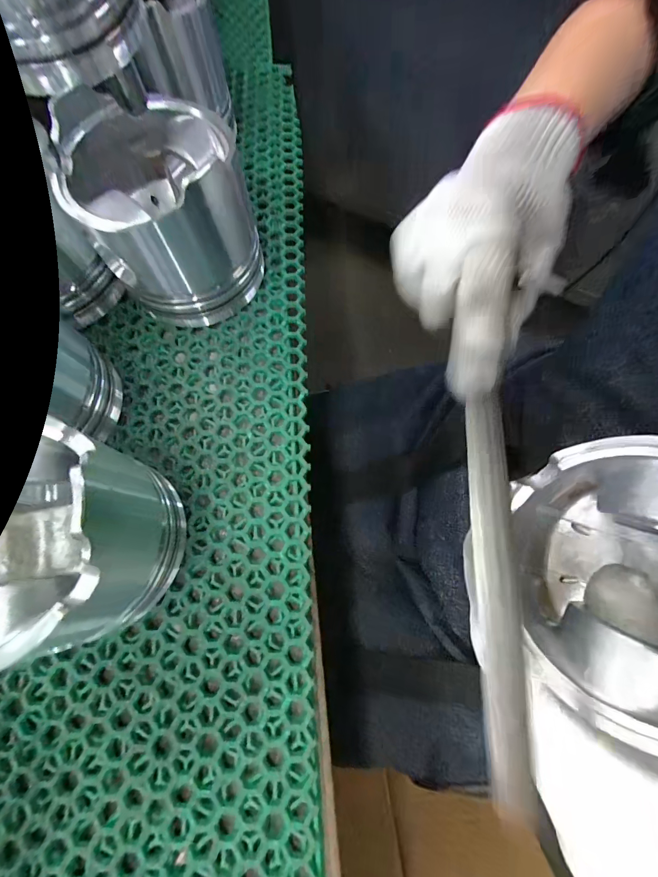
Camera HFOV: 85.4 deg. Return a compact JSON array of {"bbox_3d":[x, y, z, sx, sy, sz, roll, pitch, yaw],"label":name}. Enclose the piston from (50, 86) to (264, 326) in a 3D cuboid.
[{"bbox_3d":[-0.097,-0.134,0.212,0.088,0.083,0.095,0,72,0],"label":"piston"}]

